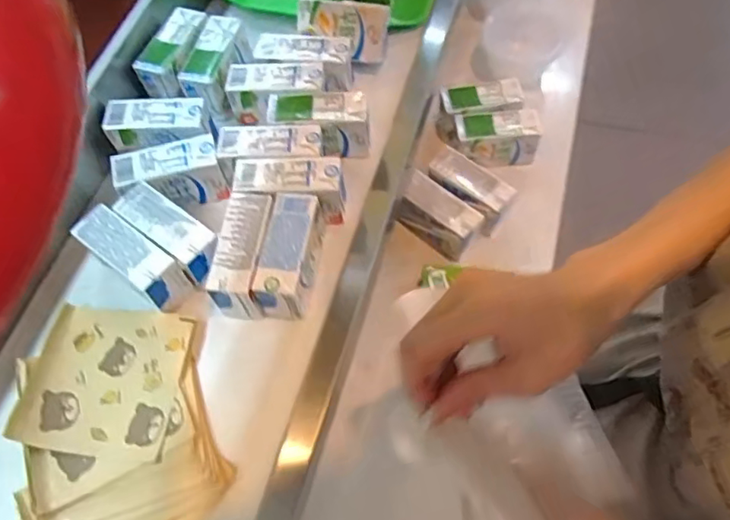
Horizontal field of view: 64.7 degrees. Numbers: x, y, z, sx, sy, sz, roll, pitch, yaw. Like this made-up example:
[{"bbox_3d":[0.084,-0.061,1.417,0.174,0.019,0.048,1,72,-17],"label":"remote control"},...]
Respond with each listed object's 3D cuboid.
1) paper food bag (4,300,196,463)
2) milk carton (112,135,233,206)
[{"bbox_3d":[-0.242,0.108,0.537,0.138,0.020,0.136,2,63,4],"label":"paper food bag"},{"bbox_3d":[-0.207,-0.093,0.622,0.105,0.061,0.046,-12,63,-3],"label":"milk carton"}]

